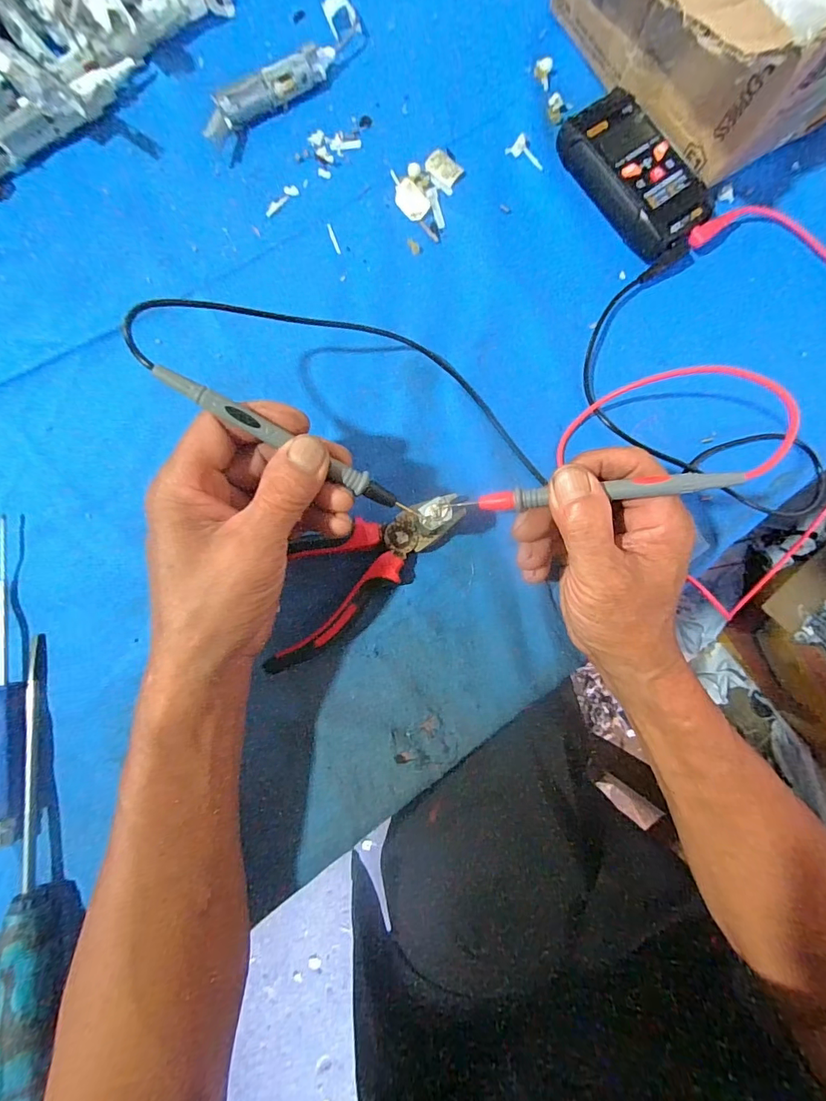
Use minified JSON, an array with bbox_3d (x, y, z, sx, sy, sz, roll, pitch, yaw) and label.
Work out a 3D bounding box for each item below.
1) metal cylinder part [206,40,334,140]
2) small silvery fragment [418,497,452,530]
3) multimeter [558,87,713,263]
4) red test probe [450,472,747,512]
[{"bbox_3d":[-0.102,-0.324,0.329,0.111,0.019,0.019,-42,89,-6],"label":"metal cylinder part"},{"bbox_3d":[0.013,-0.021,0.270,0.019,0.004,0.015,-27,86,-6],"label":"small silvery fragment"},{"bbox_3d":[0.160,-0.271,0.336,0.055,0.025,0.116,-38,88,-6],"label":"multimeter"},{"bbox_3d":[0.095,-0.031,0.247,0.140,0.007,0.010,-4,85,14],"label":"red test probe"}]

